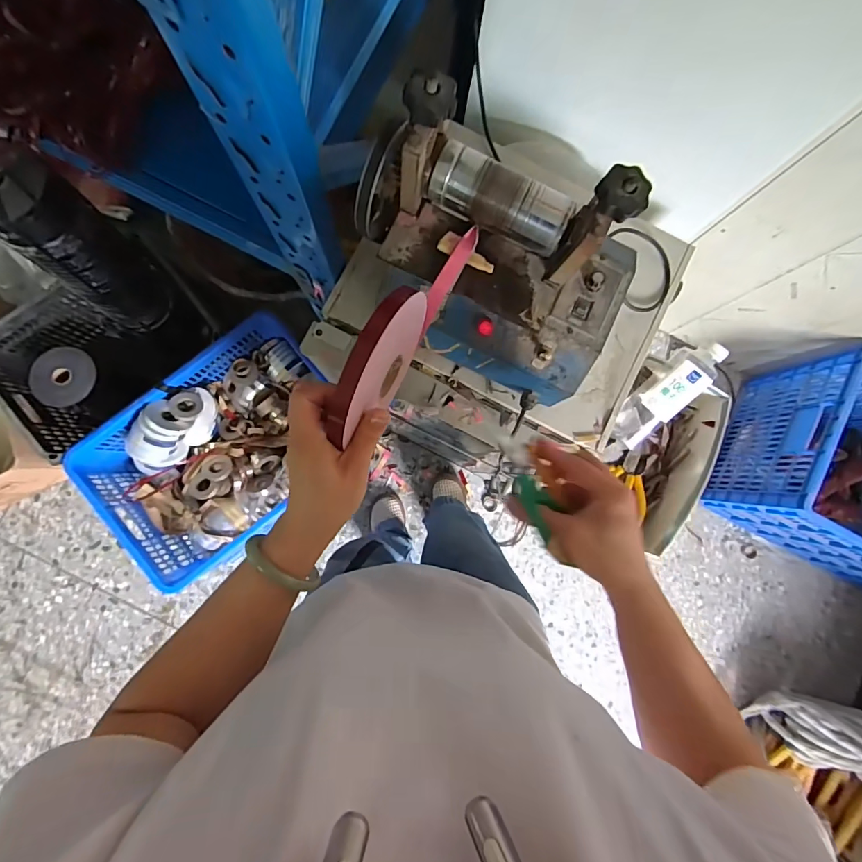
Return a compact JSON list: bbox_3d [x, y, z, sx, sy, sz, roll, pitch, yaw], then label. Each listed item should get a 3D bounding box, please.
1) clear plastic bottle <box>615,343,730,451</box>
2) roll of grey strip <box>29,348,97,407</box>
[{"bbox_3d":[0.380,-0.061,0.728,0.063,0.062,0.199,35,126,1],"label":"clear plastic bottle"},{"bbox_3d":[-0.876,-0.129,1.079,0.152,0.018,0.120,-40,105,-1],"label":"roll of grey strip"}]

